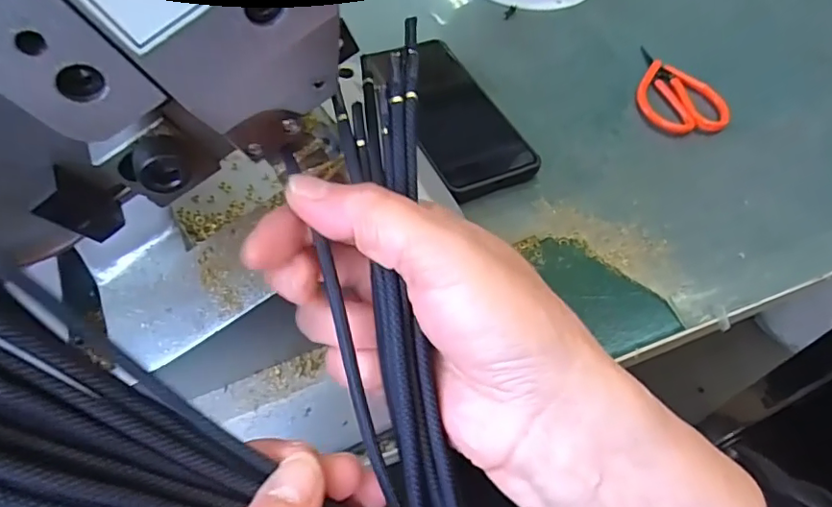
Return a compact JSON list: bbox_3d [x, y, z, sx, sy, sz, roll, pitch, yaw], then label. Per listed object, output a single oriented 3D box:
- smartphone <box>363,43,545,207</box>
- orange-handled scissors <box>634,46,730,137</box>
[{"bbox_3d":[0.025,-0.107,0.425,0.079,0.015,0.165,-19,59,-18],"label":"smartphone"},{"bbox_3d":[0.216,-0.143,0.470,0.067,0.008,0.105,-4,55,-8],"label":"orange-handled scissors"}]

